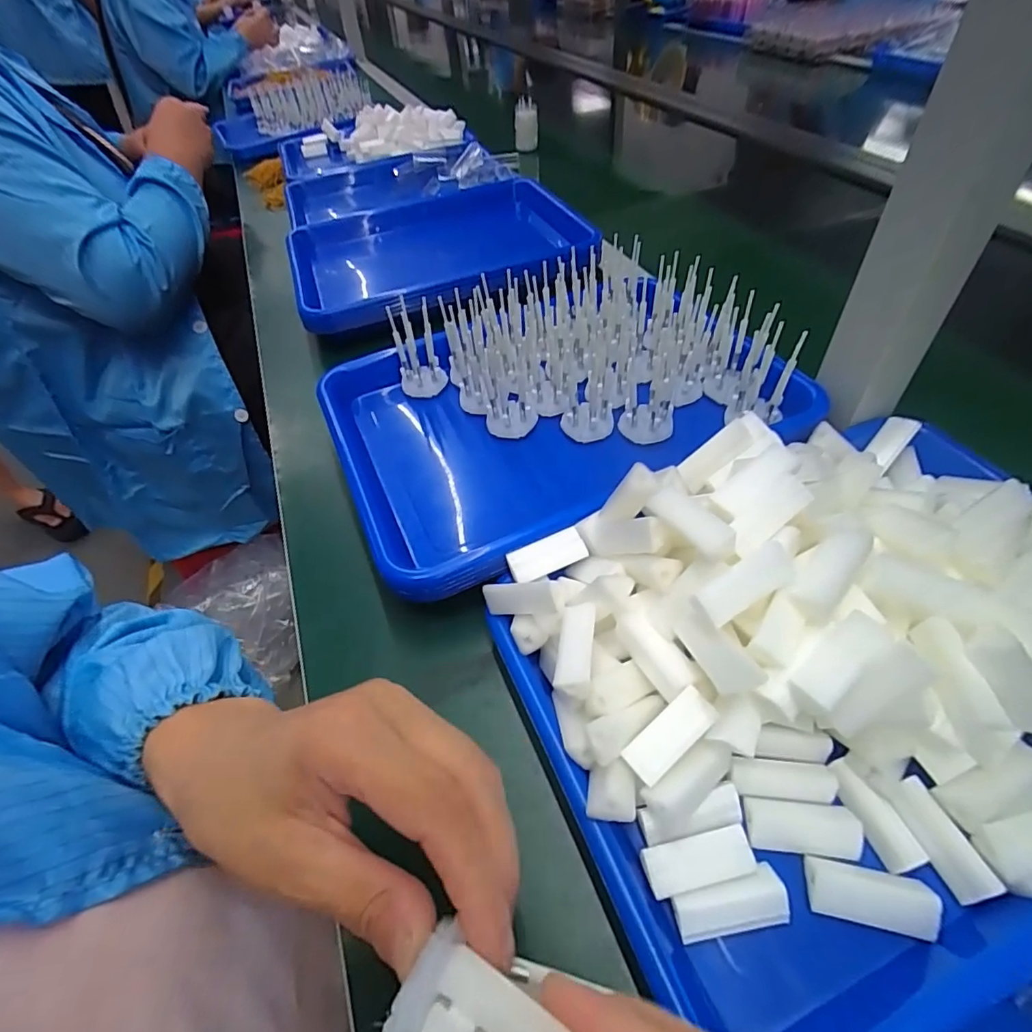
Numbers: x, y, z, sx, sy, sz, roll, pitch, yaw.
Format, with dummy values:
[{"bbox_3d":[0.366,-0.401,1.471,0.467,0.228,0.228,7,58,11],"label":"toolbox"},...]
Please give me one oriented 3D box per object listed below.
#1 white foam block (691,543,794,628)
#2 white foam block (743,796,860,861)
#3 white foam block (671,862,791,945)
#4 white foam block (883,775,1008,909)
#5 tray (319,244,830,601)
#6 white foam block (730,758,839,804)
[{"bbox_3d":[0.101,0.028,0.233,0.043,0.010,0.019,-24,51,-14],"label":"white foam block"},{"bbox_3d":[0.128,0.139,0.239,0.047,0.008,0.020,2,50,8],"label":"white foam block"},{"bbox_3d":[0.088,0.162,0.221,0.045,0.012,0.019,-12,50,-4],"label":"white foam block"},{"bbox_3d":[0.181,0.137,0.227,0.014,0.013,0.046,-21,51,-12],"label":"white foam block"},{"bbox_3d":[0.031,-0.089,0.411,0.331,0.087,0.250,-22,51,-12],"label":"tray"},{"bbox_3d":[0.124,0.123,0.250,0.046,0.009,0.016,2,50,8],"label":"white foam block"}]

